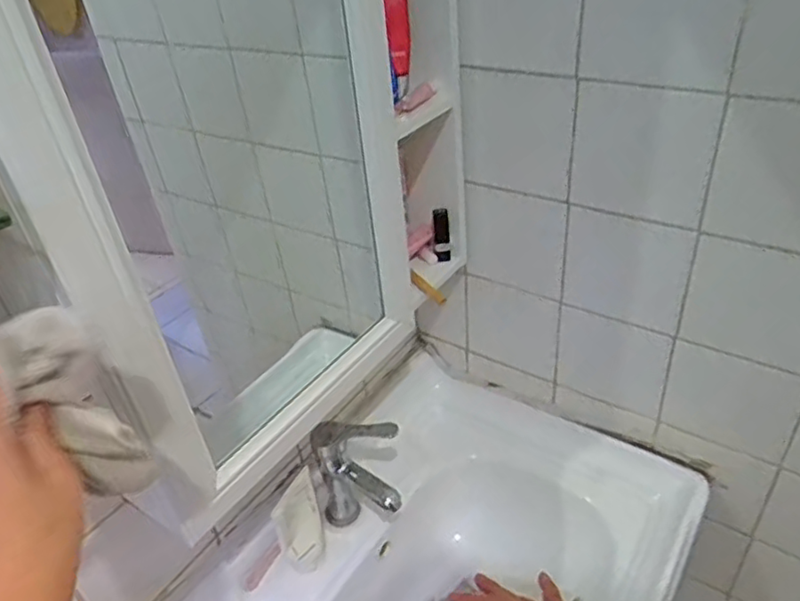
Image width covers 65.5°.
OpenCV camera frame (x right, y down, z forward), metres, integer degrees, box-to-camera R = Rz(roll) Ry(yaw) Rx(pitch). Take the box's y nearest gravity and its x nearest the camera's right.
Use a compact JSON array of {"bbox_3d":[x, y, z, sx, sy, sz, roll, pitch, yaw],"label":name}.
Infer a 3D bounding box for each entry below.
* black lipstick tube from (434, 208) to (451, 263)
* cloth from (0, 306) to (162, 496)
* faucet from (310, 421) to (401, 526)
[{"bbox_3d":[0.059,-0.093,0.865,0.023,0.076,0.022,-2,36,2],"label":"black lipstick tube"},{"bbox_3d":[-0.175,0.064,0.345,0.031,0.127,0.044,3,34,32],"label":"cloth"},{"bbox_3d":[-0.048,0.240,0.828,0.136,0.180,0.074,17,41,25],"label":"faucet"}]

